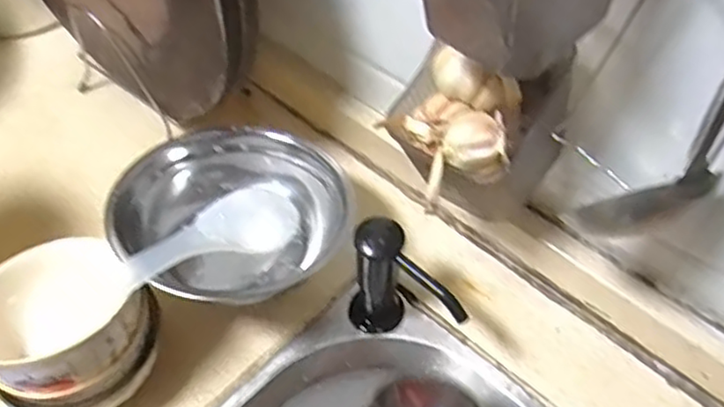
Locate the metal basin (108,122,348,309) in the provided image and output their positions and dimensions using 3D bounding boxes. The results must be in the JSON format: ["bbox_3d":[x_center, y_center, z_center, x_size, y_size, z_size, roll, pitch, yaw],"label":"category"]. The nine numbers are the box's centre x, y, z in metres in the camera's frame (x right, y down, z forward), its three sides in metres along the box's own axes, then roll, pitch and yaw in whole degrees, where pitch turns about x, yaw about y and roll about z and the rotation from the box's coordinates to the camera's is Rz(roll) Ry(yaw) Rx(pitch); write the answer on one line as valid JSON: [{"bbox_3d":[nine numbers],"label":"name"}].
[{"bbox_3d":[-0.107,-0.001,0.536,0.168,0.093,0.152,-18,54,-13],"label":"metal basin"}]

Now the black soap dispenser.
[{"bbox_3d":[0.030,0.075,0.505,0.047,0.105,0.094,-20,55,-15],"label":"black soap dispenser"}]

